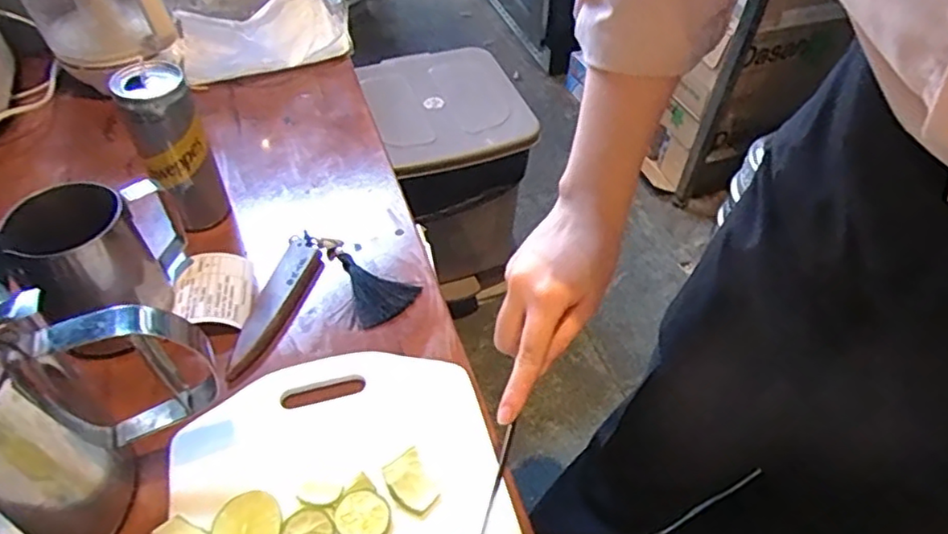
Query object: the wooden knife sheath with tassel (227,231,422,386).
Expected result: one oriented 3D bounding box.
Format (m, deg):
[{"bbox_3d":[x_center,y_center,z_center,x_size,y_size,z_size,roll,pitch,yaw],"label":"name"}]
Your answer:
[{"bbox_3d":[-0.142,0.018,0.538,0.158,0.012,0.122,-23,54,-23],"label":"wooden knife sheath with tassel"}]

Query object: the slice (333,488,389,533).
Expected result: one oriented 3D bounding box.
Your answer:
[{"bbox_3d":[-0.071,0.159,0.403,0.033,0.005,0.033,2,48,-3],"label":"slice"}]

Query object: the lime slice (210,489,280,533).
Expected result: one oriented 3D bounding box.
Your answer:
[{"bbox_3d":[-0.143,0.163,0.395,0.042,0.007,0.043,-18,52,-19],"label":"lime slice"}]

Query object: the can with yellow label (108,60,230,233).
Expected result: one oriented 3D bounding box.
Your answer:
[{"bbox_3d":[-0.256,-0.096,0.544,0.056,0.143,0.053,1,48,-1],"label":"can with yellow label"}]

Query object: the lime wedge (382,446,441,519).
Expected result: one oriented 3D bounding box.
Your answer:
[{"bbox_3d":[-0.042,0.144,0.418,0.028,0.004,0.042,-24,55,-24],"label":"lime wedge"}]

